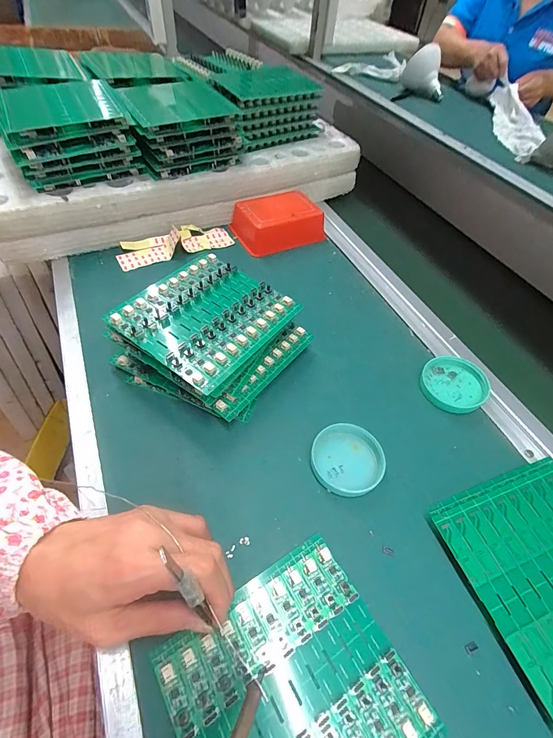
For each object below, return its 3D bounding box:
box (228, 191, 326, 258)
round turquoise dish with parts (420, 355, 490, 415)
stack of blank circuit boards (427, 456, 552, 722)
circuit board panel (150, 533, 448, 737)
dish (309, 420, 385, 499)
[{"bbox_3d":[0.002,-0.224,0.525,0.126,0.043,0.091,-21,57,-19],"label":"box"},{"bbox_3d":[0.191,0.015,0.376,0.063,0.016,0.066,2,53,-3],"label":"round turquoise dish with parts"},{"bbox_3d":[0.214,0.155,0.270,0.137,0.017,0.143,-14,55,-15],"label":"stack of blank circuit boards"},{"bbox_3d":[0.012,0.206,0.222,0.137,0.004,0.131,-25,59,-22],"label":"circuit board panel"},{"bbox_3d":[0.065,0.081,0.315,0.064,0.016,0.062,2,53,-3],"label":"dish"}]

